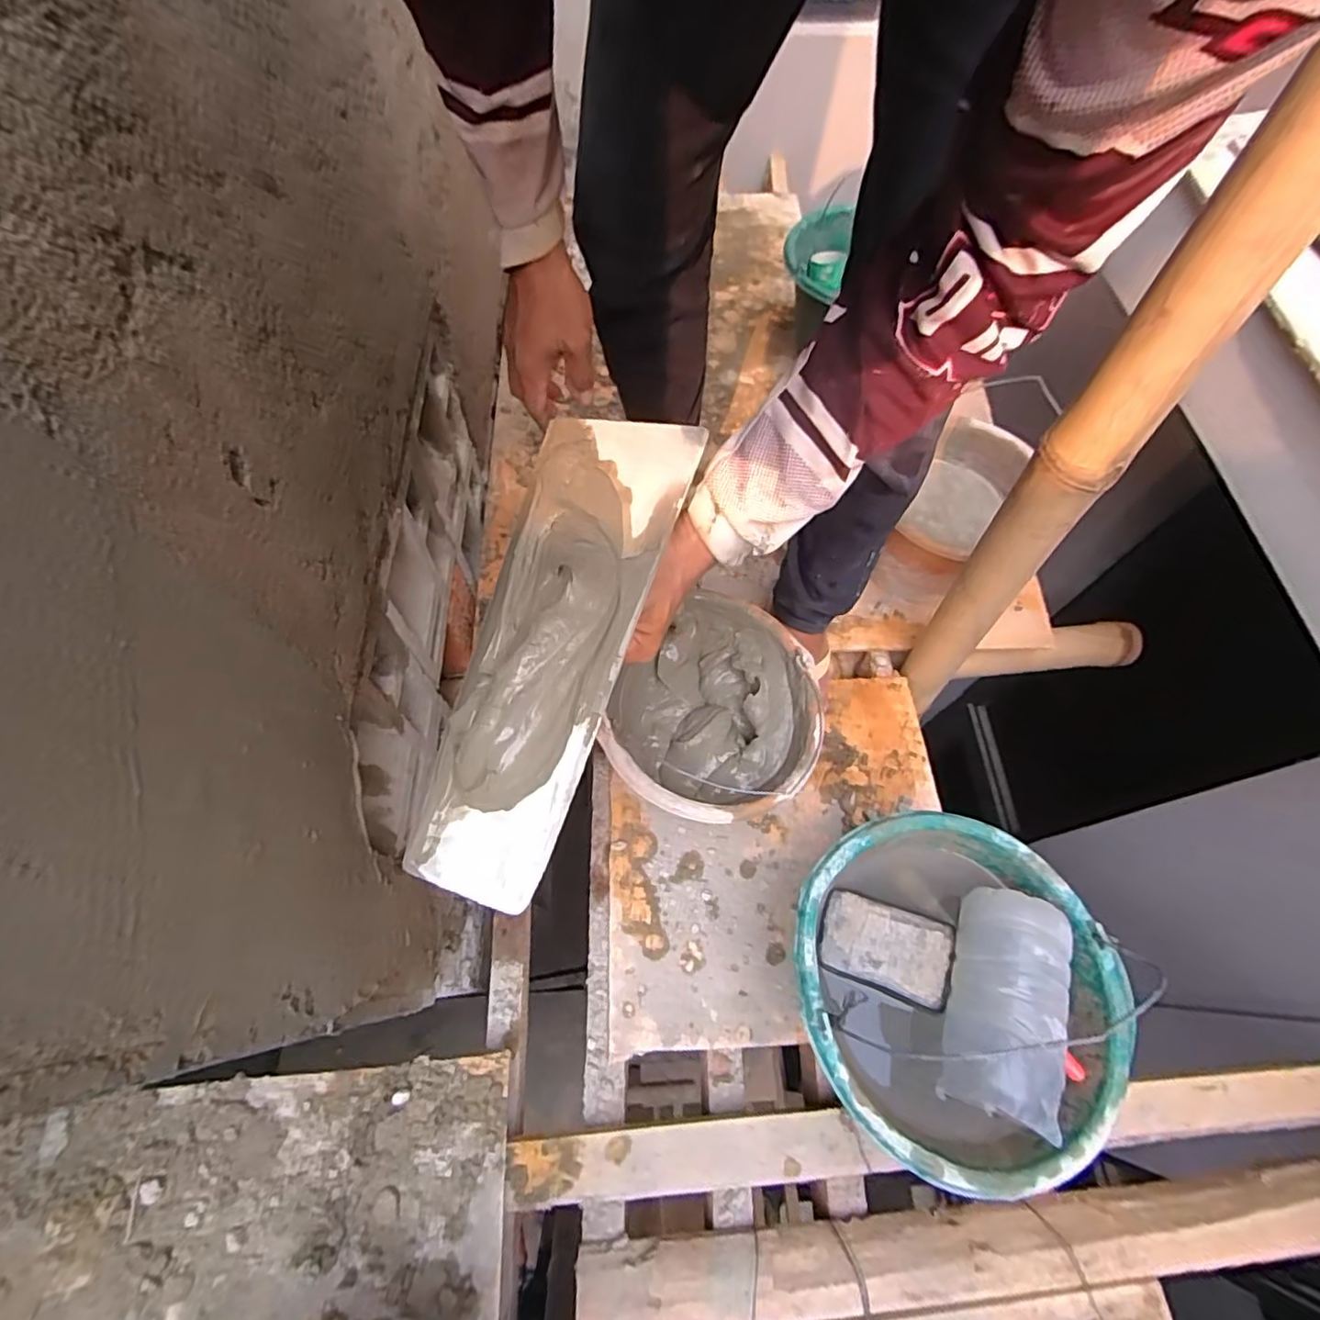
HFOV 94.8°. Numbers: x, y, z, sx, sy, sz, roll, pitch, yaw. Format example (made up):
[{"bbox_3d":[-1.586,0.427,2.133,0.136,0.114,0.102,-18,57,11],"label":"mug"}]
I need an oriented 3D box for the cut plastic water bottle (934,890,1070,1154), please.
[{"bbox_3d":[0.293,0.283,0.506,0.078,0.058,0.168,22,64,8],"label":"cut plastic water bottle"}]

